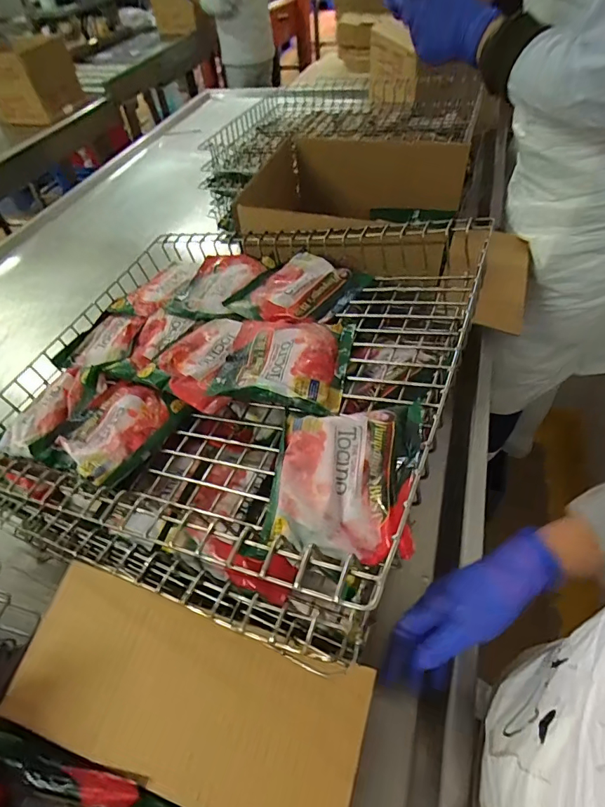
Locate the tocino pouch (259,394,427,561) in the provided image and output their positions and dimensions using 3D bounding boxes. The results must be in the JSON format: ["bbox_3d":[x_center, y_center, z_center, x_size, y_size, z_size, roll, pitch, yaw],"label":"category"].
[{"bbox_3d":[0.036,0.052,0.351,0.116,0.018,0.139,2,50,8],"label":"tocino pouch"}]

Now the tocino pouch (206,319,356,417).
[{"bbox_3d":[-0.020,-0.048,0.467,0.134,0.030,0.136,6,50,12],"label":"tocino pouch"}]

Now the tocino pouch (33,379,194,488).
[{"bbox_3d":[-0.203,0.028,0.469,0.125,0.028,0.120,17,53,20],"label":"tocino pouch"}]

